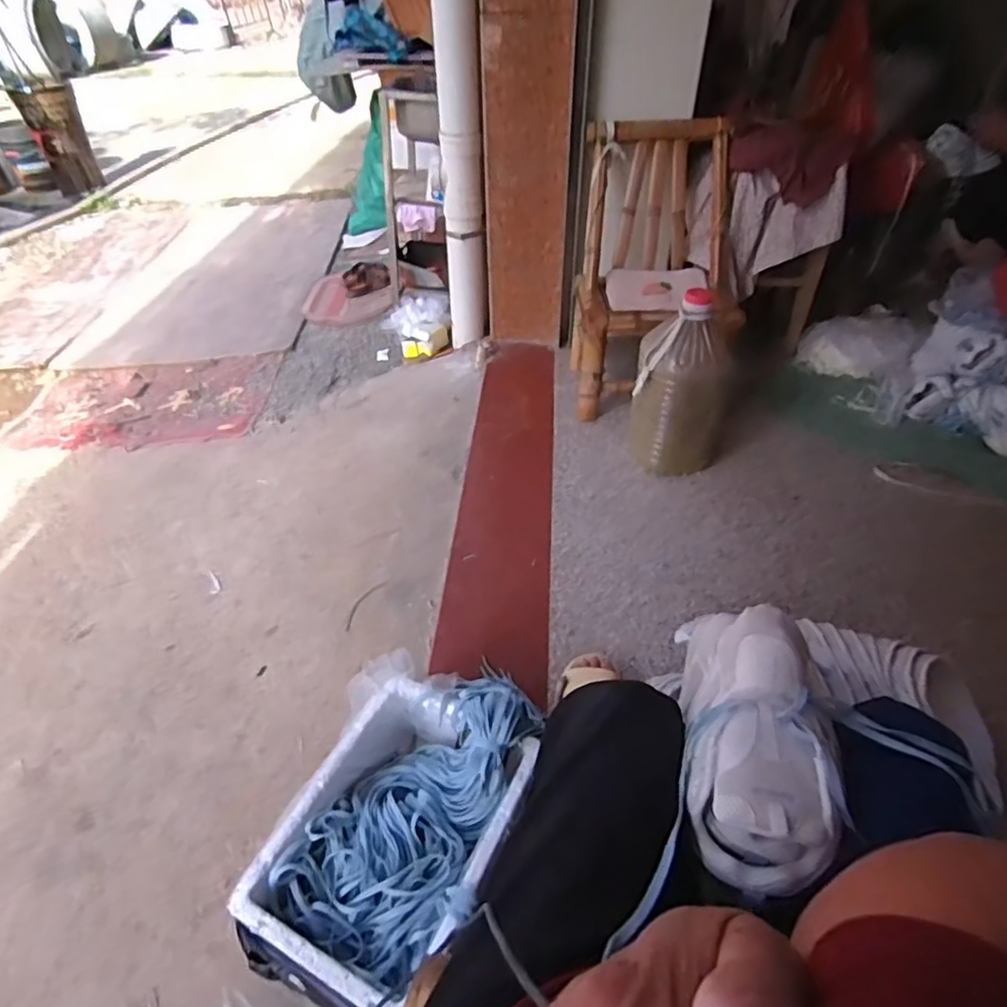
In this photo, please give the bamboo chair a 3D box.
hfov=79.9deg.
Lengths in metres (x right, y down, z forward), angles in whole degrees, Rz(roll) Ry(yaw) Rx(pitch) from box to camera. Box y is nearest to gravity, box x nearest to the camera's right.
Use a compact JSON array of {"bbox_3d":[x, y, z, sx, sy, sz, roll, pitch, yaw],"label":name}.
[{"bbox_3d":[0.394,-0.595,1.569,0.399,0.595,0.407,2,43,3],"label":"bamboo chair"}]

